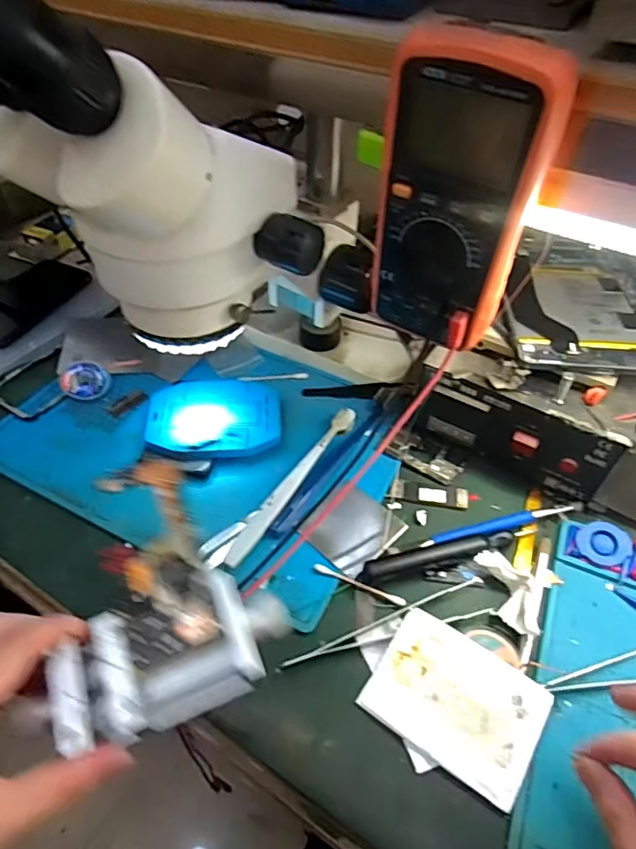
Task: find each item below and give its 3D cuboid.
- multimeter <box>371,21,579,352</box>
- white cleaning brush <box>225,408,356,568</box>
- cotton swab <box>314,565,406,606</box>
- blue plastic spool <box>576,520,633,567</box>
[{"bbox_3d":[0.081,-0.129,0.316,0.085,0.172,0.032,34,56,27],"label":"multimeter"},{"bbox_3d":[-0.019,0.046,0.452,0.016,0.007,0.180,25,52,21],"label":"white cleaning brush"},{"bbox_3d":[0.031,0.120,0.397,0.071,0.006,0.006,18,52,15],"label":"cotton swab"},{"bbox_3d":[0.222,0.092,0.413,0.038,0.006,0.034,21,69,22],"label":"blue plastic spool"}]

